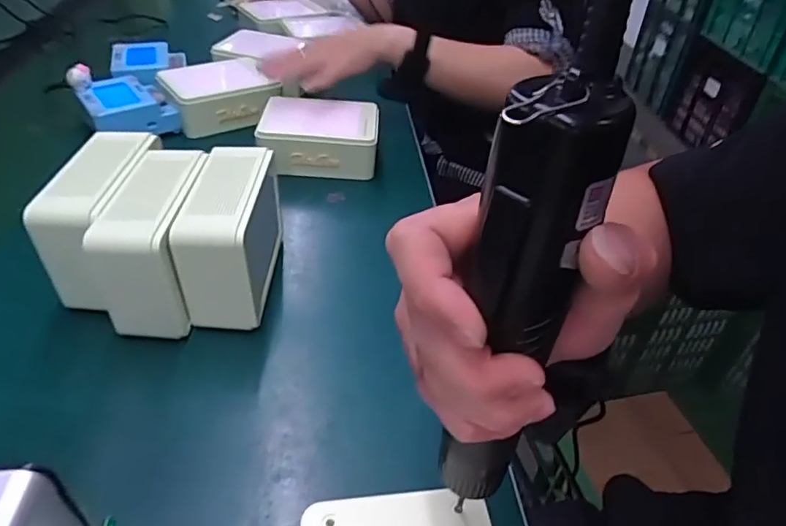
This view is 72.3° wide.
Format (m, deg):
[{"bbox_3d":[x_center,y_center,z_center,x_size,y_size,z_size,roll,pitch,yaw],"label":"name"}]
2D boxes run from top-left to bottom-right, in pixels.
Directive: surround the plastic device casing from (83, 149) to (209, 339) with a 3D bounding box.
[{"bbox_3d":[-0.194,-0.019,0.458,0.060,0.105,0.135,2,40,-2],"label":"plastic device casing"}]

